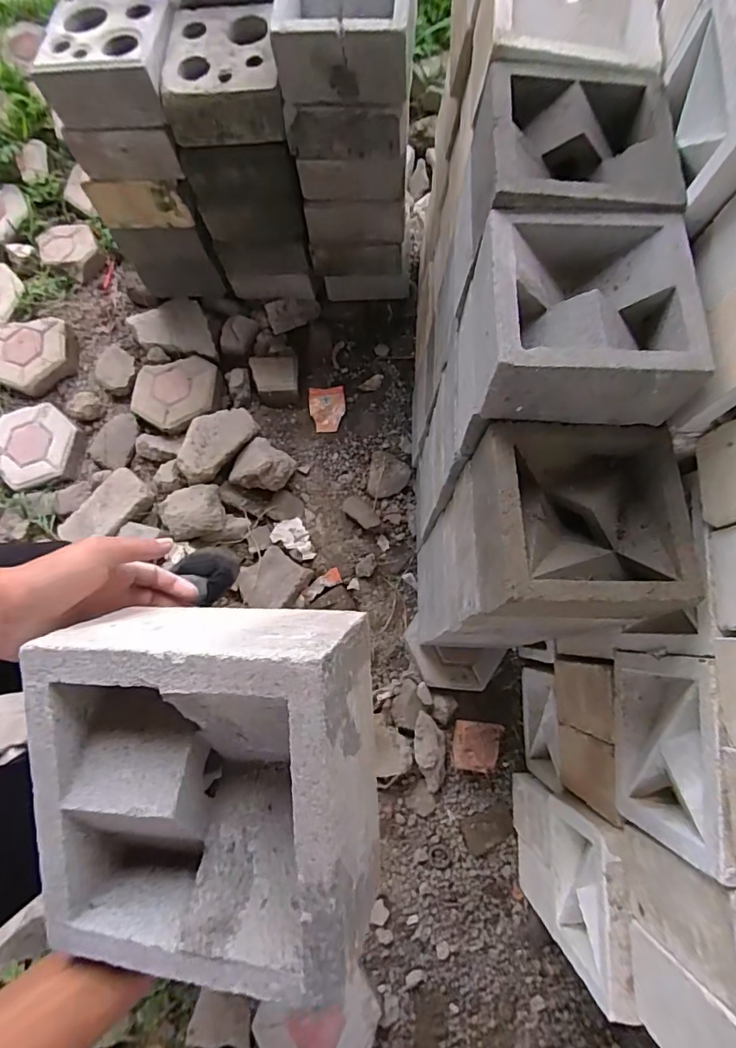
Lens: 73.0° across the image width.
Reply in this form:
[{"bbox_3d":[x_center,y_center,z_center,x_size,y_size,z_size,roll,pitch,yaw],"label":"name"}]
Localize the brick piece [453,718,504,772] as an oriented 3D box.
[{"bbox_3d":[0.223,0.455,1.022,0.094,0.040,0.092,7,75,2],"label":"brick piece"}]

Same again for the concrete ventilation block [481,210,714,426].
[{"bbox_3d":[0.224,-0.222,0.523,0.193,0.091,0.202,2,75,1],"label":"concrete ventilation block"}]

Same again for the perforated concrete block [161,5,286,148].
[{"bbox_3d":[-0.253,-0.793,0.869,0.195,0.083,0.233,-6,75,-1],"label":"perforated concrete block"}]

